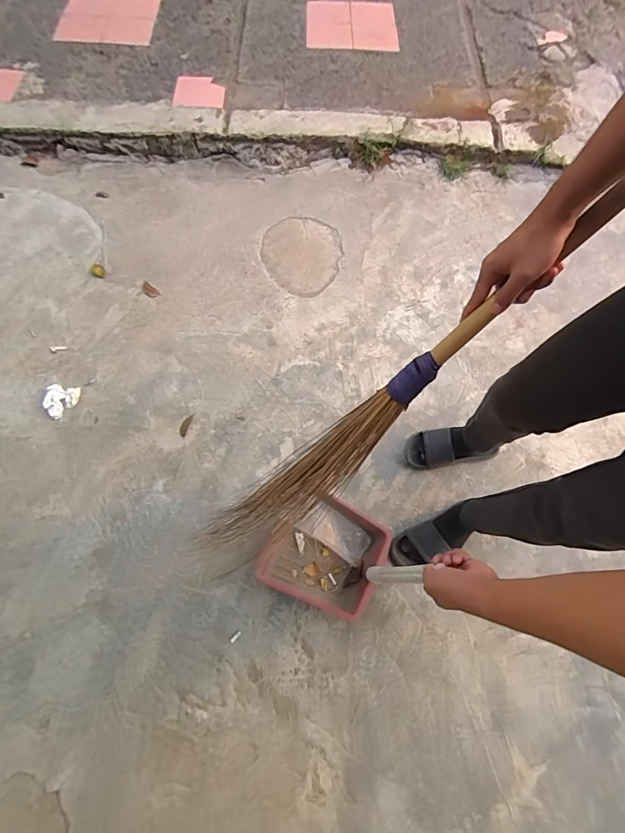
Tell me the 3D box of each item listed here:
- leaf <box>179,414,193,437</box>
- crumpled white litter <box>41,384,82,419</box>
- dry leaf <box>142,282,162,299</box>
[{"bbox_3d":[-0.372,0.025,1.191,0.023,0.004,0.071,18,70,5],"label":"leaf"},{"bbox_3d":[-0.742,-0.045,1.199,0.092,0.023,0.099,0,69,-1],"label":"crumpled white litter"},{"bbox_3d":[-0.546,-0.422,1.365,0.075,0.006,0.036,39,73,12],"label":"dry leaf"}]

